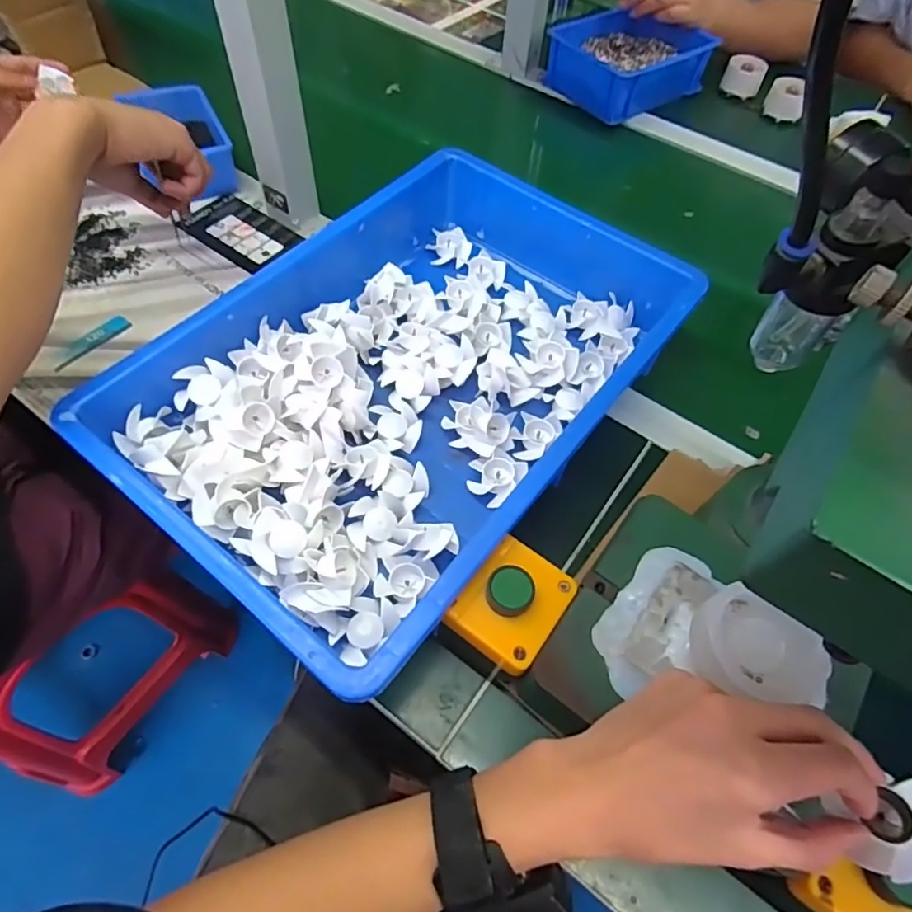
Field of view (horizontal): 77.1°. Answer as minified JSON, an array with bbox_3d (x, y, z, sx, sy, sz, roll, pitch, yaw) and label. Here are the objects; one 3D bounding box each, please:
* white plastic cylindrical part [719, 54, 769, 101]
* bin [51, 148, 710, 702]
[{"bbox_3d":[0.407,-0.538,0.808,0.054,0.036,0.052,21,60,10],"label":"white plastic cylindrical part"},{"bbox_3d":[-0.029,-0.068,0.461,0.283,0.077,0.424,35,63,18],"label":"bin"}]

